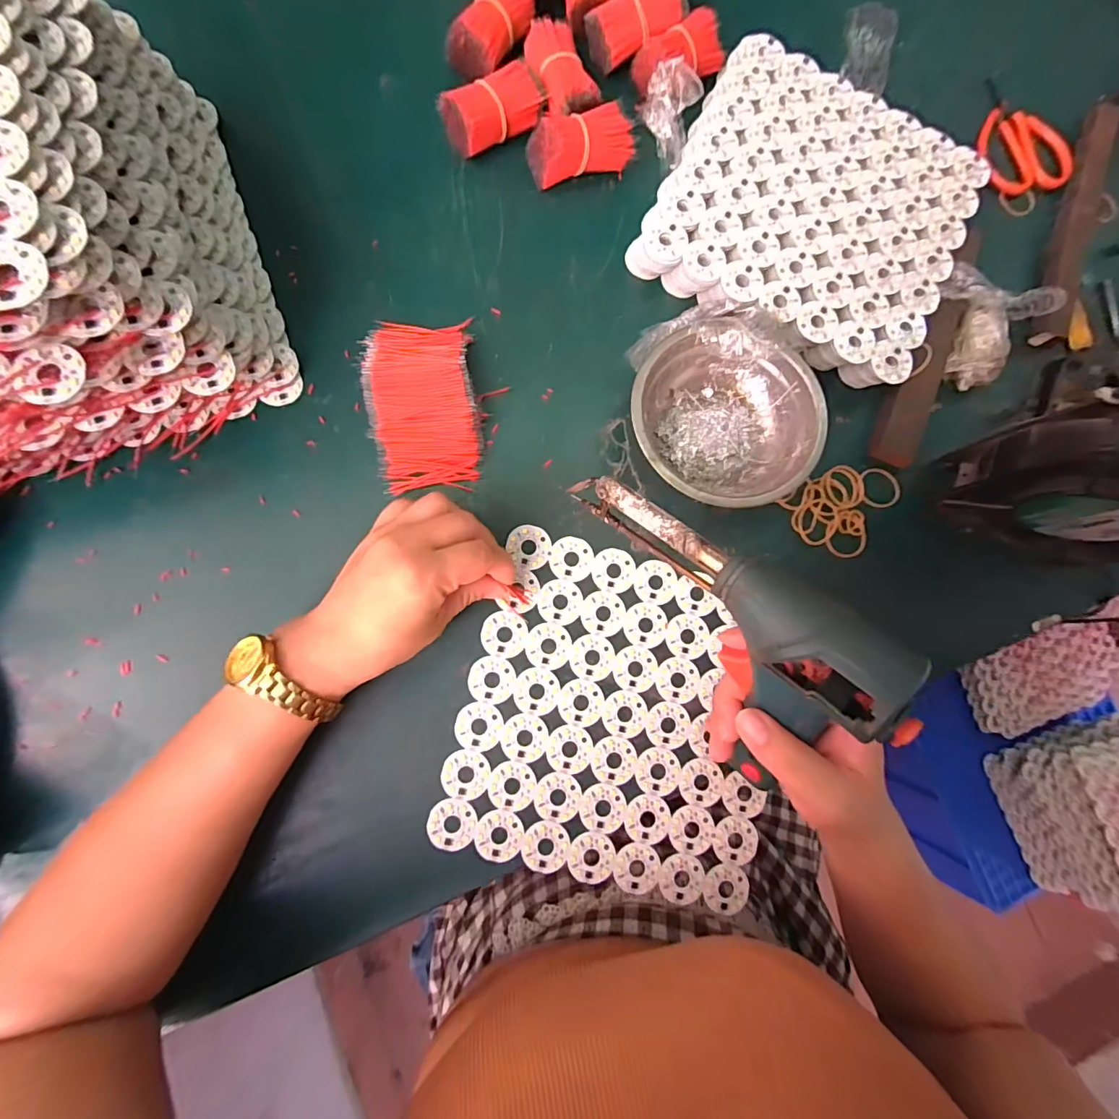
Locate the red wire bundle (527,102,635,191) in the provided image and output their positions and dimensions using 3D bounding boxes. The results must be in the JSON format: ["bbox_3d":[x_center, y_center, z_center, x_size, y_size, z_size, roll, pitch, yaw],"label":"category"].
[{"bbox_3d":[0.018,-0.302,0.353,0.073,0.041,0.031,-23,86,-8],"label":"red wire bundle"}]

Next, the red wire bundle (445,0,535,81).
[{"bbox_3d":[-0.049,-0.397,0.361,0.037,0.032,0.072,36,81,-1],"label":"red wire bundle"}]

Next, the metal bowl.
[{"bbox_3d":[0.111,-0.096,0.336,0.124,0.046,0.124,1,83,-6],"label":"metal bowl"}]

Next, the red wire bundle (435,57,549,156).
[{"bbox_3d":[-0.046,-0.324,0.351,0.071,0.035,0.031,-30,87,-8],"label":"red wire bundle"}]

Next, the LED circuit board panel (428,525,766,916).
[{"bbox_3d":[0.042,0.105,0.325,0.204,0.004,0.209,15,82,-4],"label":"LED circuit board panel"}]

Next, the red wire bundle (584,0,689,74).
[{"bbox_3d":[0.061,-0.403,0.358,0.075,0.025,0.034,-23,86,10],"label":"red wire bundle"}]

